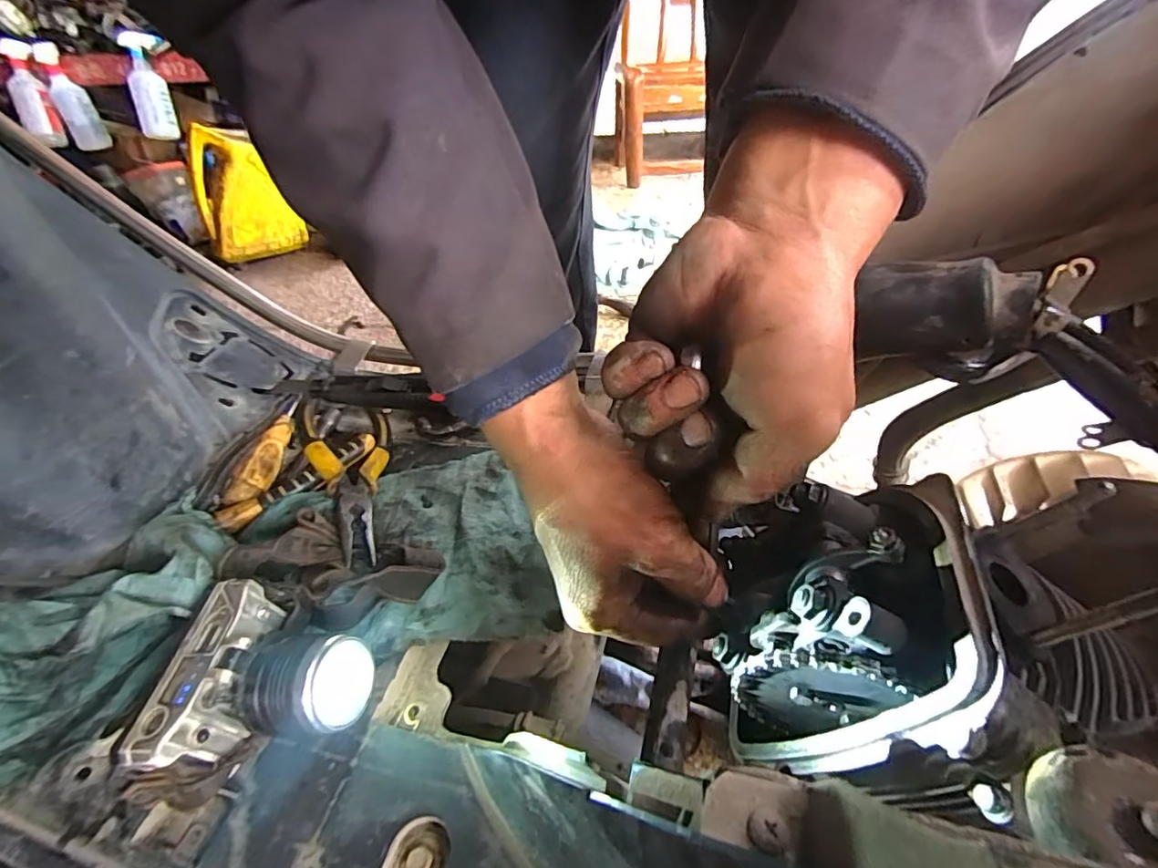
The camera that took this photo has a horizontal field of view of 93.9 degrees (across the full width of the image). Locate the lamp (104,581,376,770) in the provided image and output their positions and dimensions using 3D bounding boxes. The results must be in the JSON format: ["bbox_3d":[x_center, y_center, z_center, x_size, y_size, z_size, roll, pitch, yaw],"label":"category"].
[{"bbox_3d":[-0.148,0.122,0.262,0.086,0.049,0.079,2,43,6],"label":"lamp"}]

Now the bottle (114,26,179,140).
[{"bbox_3d":[-1.036,-0.838,1.309,0.064,0.221,0.078,0,17,3],"label":"bottle"}]

